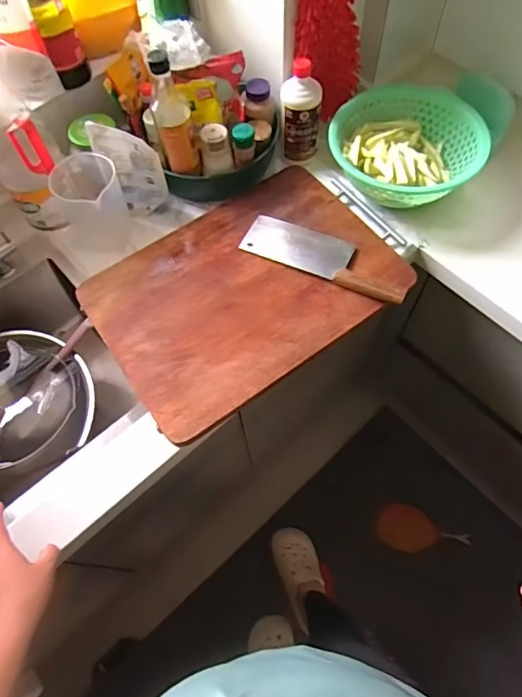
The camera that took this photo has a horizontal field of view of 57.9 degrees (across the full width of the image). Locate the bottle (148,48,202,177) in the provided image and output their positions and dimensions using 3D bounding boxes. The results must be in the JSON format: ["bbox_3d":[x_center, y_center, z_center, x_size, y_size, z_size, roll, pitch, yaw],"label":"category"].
[{"bbox_3d":[-0.146,-0.386,0.774,0.055,0.204,0.055,-13,63,-4],"label":"bottle"}]

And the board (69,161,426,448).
[{"bbox_3d":[-0.025,-0.104,0.792,0.477,0.025,0.336,-33,66,-14],"label":"board"}]

